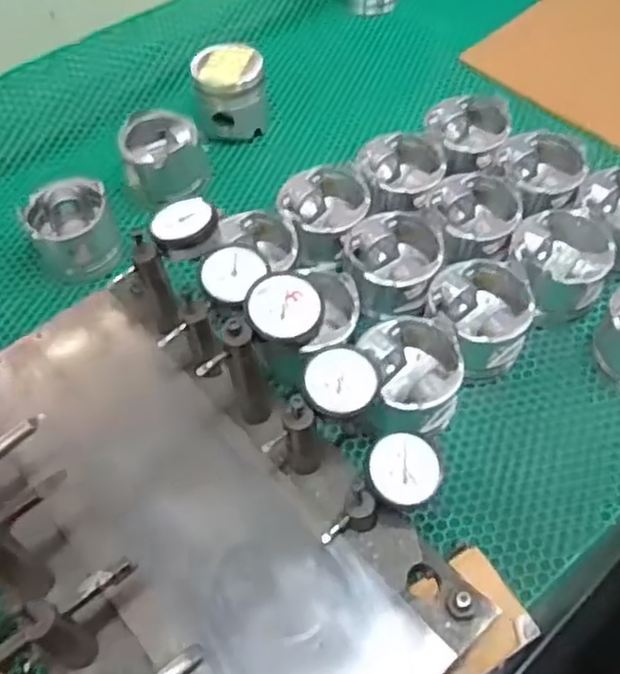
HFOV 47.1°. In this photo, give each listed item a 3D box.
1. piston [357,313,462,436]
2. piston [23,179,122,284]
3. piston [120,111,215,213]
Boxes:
[{"bbox_3d":[0.096,0.044,0.679,0.091,0.086,0.099,-1,54,1],"label":"piston"},{"bbox_3d":[-0.266,-0.119,0.804,0.094,0.074,0.097,-16,55,-9],"label":"piston"},{"bbox_3d":[-0.174,-0.212,0.871,0.099,0.083,0.101,-13,55,-7],"label":"piston"}]

